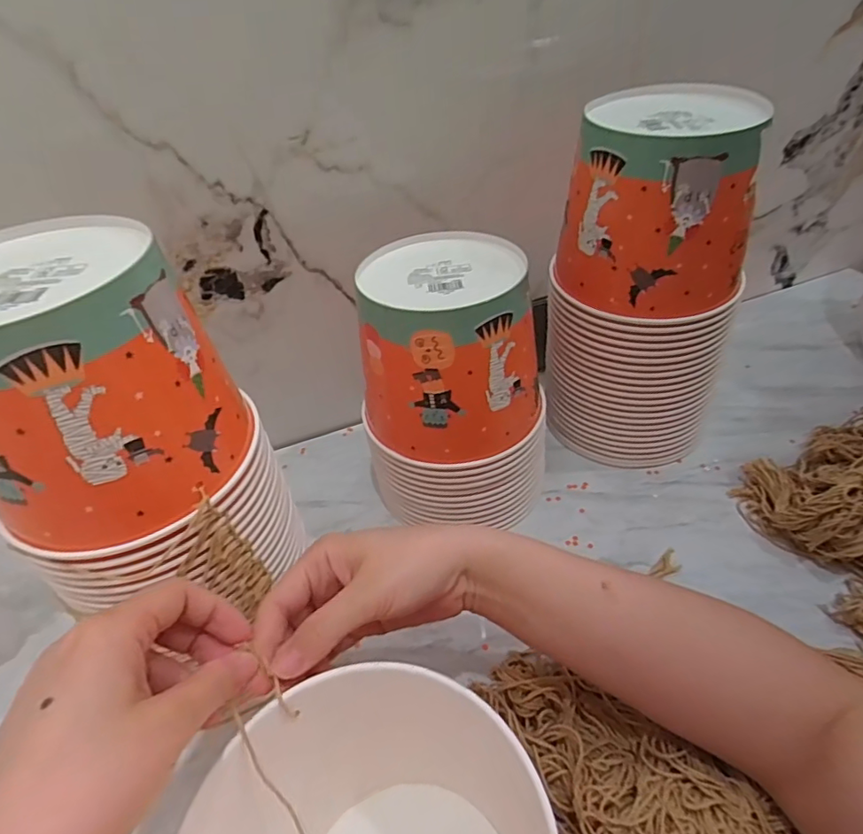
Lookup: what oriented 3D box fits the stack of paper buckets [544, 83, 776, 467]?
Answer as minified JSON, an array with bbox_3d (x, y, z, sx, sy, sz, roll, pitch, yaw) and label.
[{"bbox_3d":[0.182,-0.108,0.486,0.149,0.288,0.126,5,42,14],"label":"stack of paper buckets"}]

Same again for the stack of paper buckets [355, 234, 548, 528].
[{"bbox_3d":[0.015,-0.027,0.476,0.156,0.207,0.142,-9,41,-1],"label":"stack of paper buckets"}]

